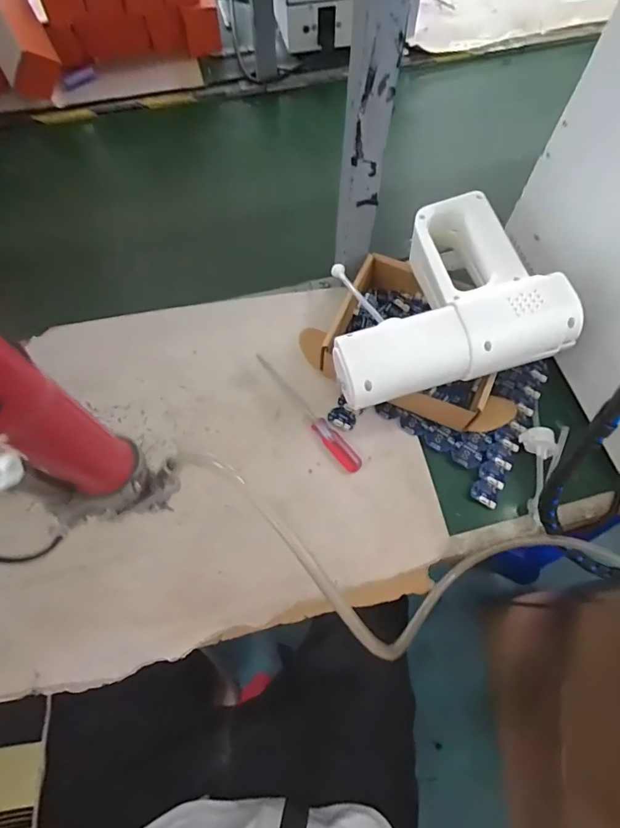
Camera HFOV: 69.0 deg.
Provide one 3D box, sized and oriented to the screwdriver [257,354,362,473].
[{"bbox_3d":[-0.004,-0.006,0.465,0.020,0.017,0.164,-35,71,-15],"label":"screwdriver"}]

